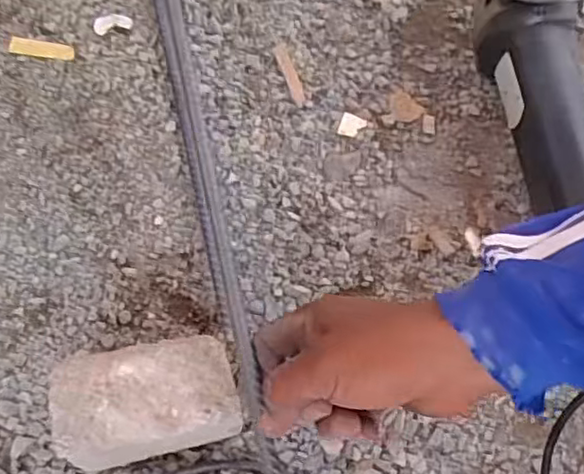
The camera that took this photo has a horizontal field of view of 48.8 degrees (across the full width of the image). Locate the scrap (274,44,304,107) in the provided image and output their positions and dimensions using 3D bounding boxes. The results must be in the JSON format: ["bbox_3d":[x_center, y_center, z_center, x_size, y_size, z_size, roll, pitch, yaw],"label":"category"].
[{"bbox_3d":[-0.002,-0.143,0.560,0.011,0.004,0.063,-17,71,-8],"label":"scrap"}]

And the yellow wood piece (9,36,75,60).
[{"bbox_3d":[-0.217,-0.165,0.558,0.058,0.004,0.016,11,69,2],"label":"yellow wood piece"}]

